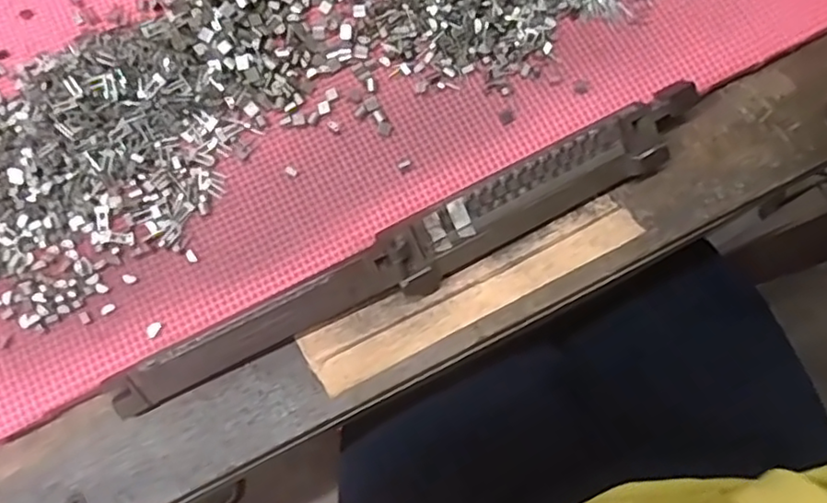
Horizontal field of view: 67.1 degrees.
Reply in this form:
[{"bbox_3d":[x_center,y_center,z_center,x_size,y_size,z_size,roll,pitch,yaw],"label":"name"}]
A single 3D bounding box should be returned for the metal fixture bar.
[{"bbox_3d":[0.004,-0.001,0.294,0.306,0.015,0.029,-27,78,-6],"label":"metal fixture bar"}]

